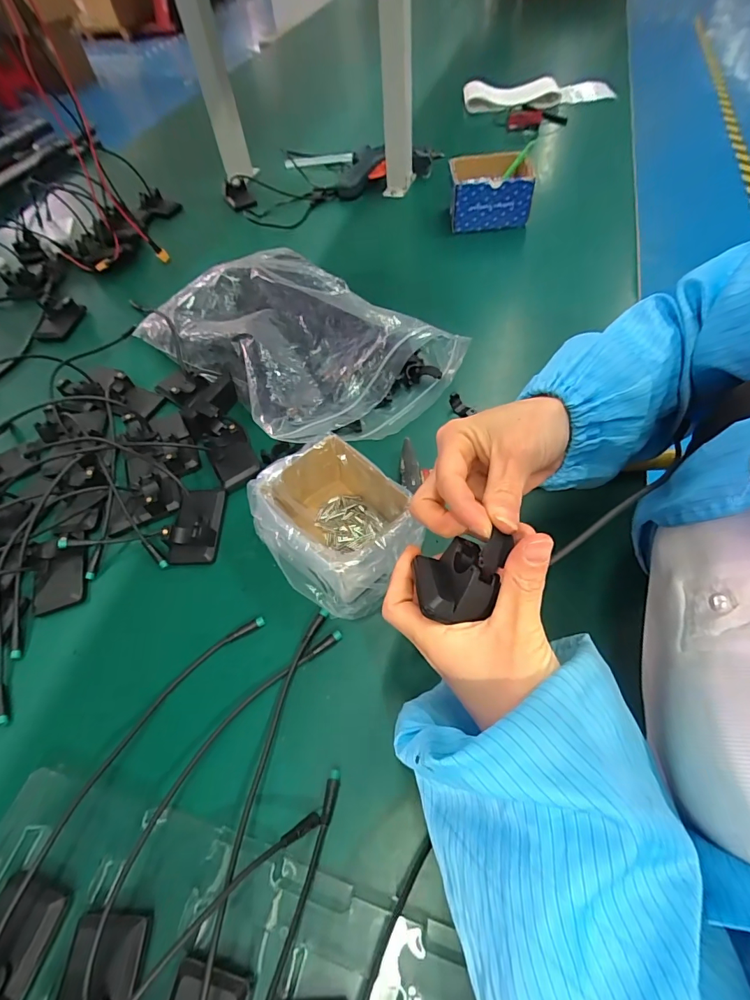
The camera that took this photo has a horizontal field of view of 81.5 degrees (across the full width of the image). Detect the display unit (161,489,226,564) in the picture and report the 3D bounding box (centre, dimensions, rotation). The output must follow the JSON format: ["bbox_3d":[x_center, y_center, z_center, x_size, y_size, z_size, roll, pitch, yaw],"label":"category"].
[{"bbox_3d":[-0.181,0.025,0.441,0.046,0.035,0.080,-5,55,2],"label":"display unit"}]

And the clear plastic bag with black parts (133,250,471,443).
[{"bbox_3d":[-0.116,-0.220,0.559,0.393,0.071,0.241,37,66,26],"label":"clear plastic bag with black parts"}]

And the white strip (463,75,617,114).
[{"bbox_3d":[0.394,-0.954,1.020,0.361,0.054,0.098,-14,56,-4],"label":"white strip"}]

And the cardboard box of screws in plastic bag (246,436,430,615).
[{"bbox_3d":[-0.033,0.024,0.396,0.122,0.074,0.140,-33,59,-16],"label":"cardboard box of screws in plastic bag"}]

